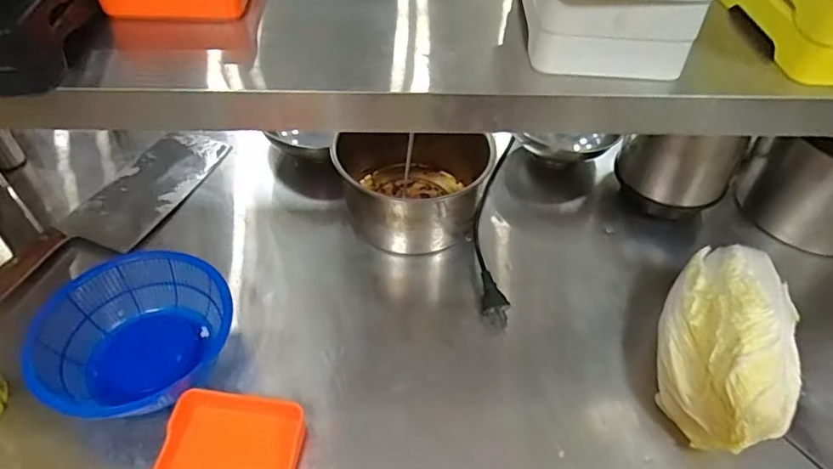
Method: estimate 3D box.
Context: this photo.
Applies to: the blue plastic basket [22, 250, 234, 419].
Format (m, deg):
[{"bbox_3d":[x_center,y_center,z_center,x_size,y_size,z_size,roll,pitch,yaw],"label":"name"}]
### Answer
[{"bbox_3d":[-0.282,0.103,0.542,0.157,0.074,0.173,21,50,15],"label":"blue plastic basket"}]

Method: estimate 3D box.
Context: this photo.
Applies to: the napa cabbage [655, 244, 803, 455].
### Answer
[{"bbox_3d":[0.313,0.108,0.544,0.110,0.091,0.204,18,50,14],"label":"napa cabbage"}]

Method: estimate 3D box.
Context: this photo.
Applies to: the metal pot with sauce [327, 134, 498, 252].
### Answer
[{"bbox_3d":[-0.004,-0.072,0.697,0.172,0.120,0.181,1,48,-1],"label":"metal pot with sauce"}]

